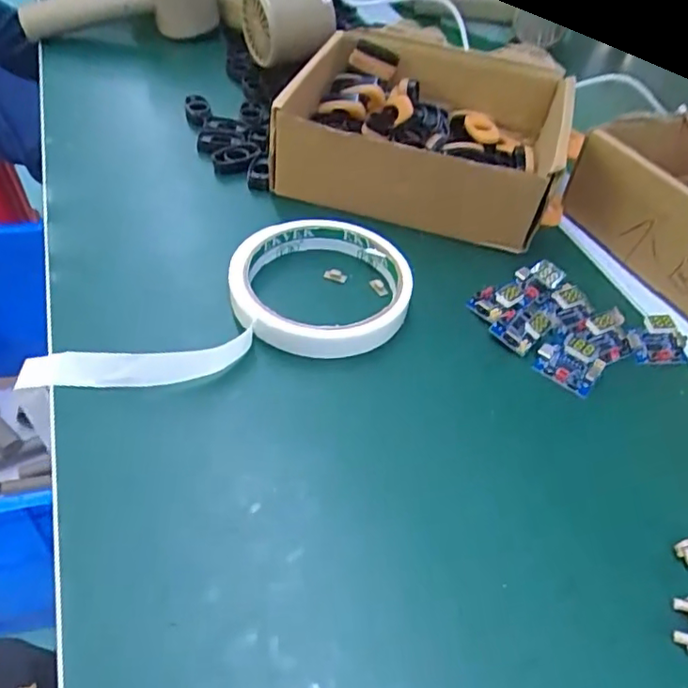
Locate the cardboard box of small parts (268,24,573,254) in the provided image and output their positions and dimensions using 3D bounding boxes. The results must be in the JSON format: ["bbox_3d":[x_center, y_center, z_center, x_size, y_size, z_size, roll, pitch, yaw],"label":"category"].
[{"bbox_3d":[0.054,-0.144,0.400,0.168,0.058,0.159,16,47,7],"label":"cardboard box of small parts"}]

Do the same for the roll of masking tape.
[{"bbox_3d":[-0.059,-0.021,0.298,0.186,0.024,0.086,-9,49,-15],"label":"roll of masking tape"}]

